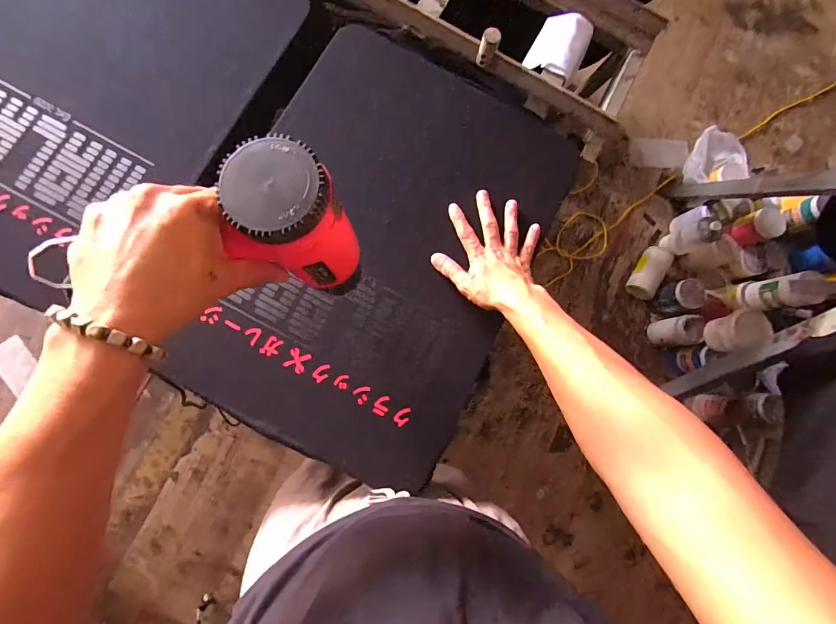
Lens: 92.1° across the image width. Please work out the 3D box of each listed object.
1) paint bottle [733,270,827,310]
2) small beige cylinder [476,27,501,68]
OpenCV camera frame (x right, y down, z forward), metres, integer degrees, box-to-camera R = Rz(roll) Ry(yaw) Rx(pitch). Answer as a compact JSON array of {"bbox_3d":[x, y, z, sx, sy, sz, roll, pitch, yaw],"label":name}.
[{"bbox_3d":[1.066,-0.056,1.206,0.076,0.210,0.095,-6,84,-7],"label":"paint bottle"},{"bbox_3d":[0.101,-0.383,0.583,0.025,0.046,0.026,1,84,-6],"label":"small beige cylinder"}]

